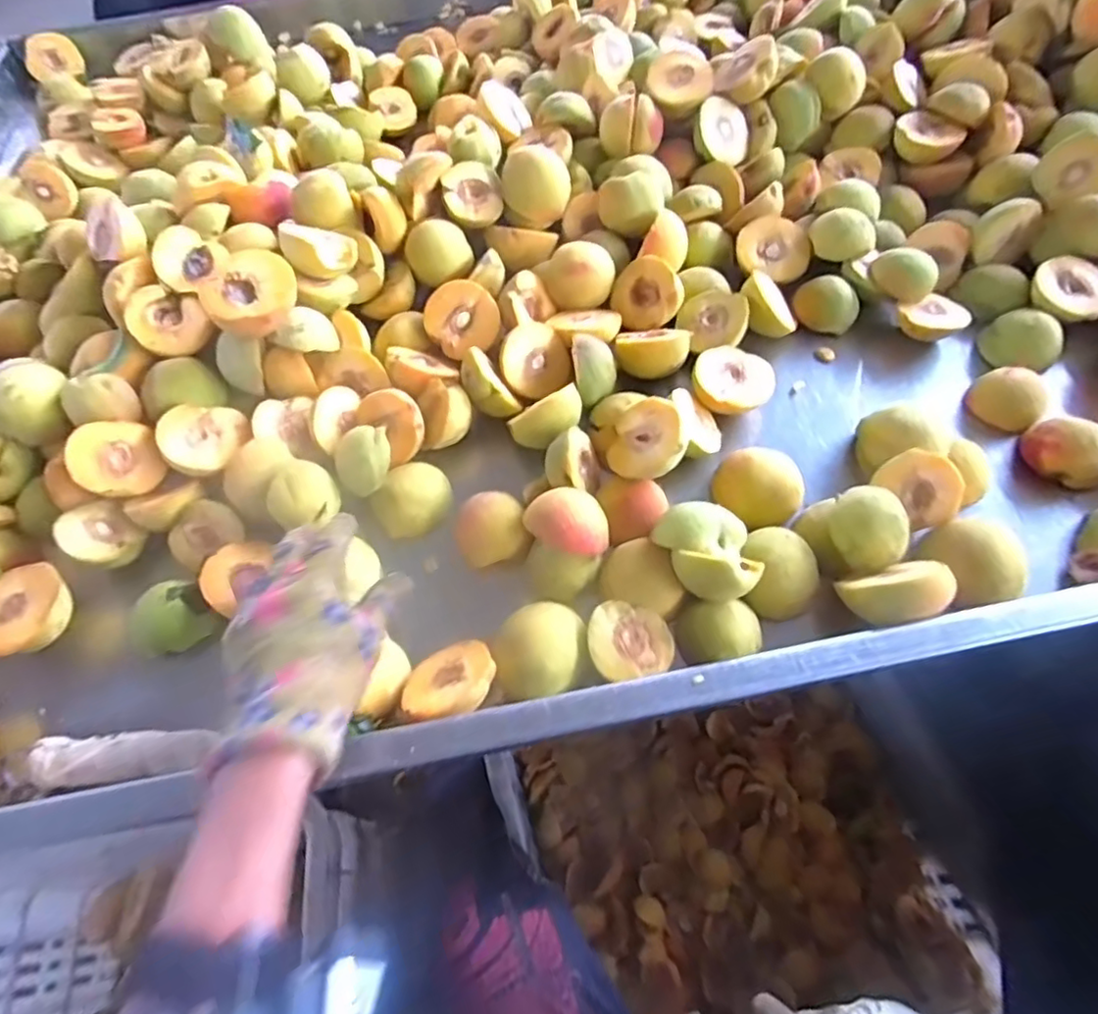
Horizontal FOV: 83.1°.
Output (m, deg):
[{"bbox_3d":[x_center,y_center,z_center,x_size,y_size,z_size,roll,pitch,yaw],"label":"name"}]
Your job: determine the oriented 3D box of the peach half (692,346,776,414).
[{"bbox_3d":[0.153,-0.101,0.521,0.063,0.043,0.063,-2,60,3],"label":"peach half"}]

